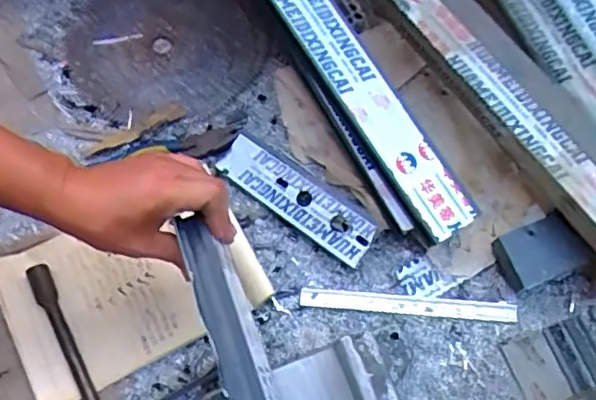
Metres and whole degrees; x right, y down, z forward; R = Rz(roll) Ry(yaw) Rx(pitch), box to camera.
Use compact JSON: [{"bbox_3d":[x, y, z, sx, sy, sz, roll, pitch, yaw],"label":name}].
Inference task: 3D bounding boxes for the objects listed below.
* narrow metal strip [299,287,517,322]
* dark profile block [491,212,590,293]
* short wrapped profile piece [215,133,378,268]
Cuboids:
[{"bbox_3d":[0.122,0.117,0.684,0.235,0.009,0.020,5,72,1],"label":"narrow metal strip"},{"bbox_3d":[0.263,0.060,0.679,0.081,0.048,0.063,-21,73,-7],"label":"dark profile block"},{"bbox_3d":[-0.005,-0.004,0.718,0.209,0.015,0.057,35,86,20],"label":"short wrapped profile piece"}]

